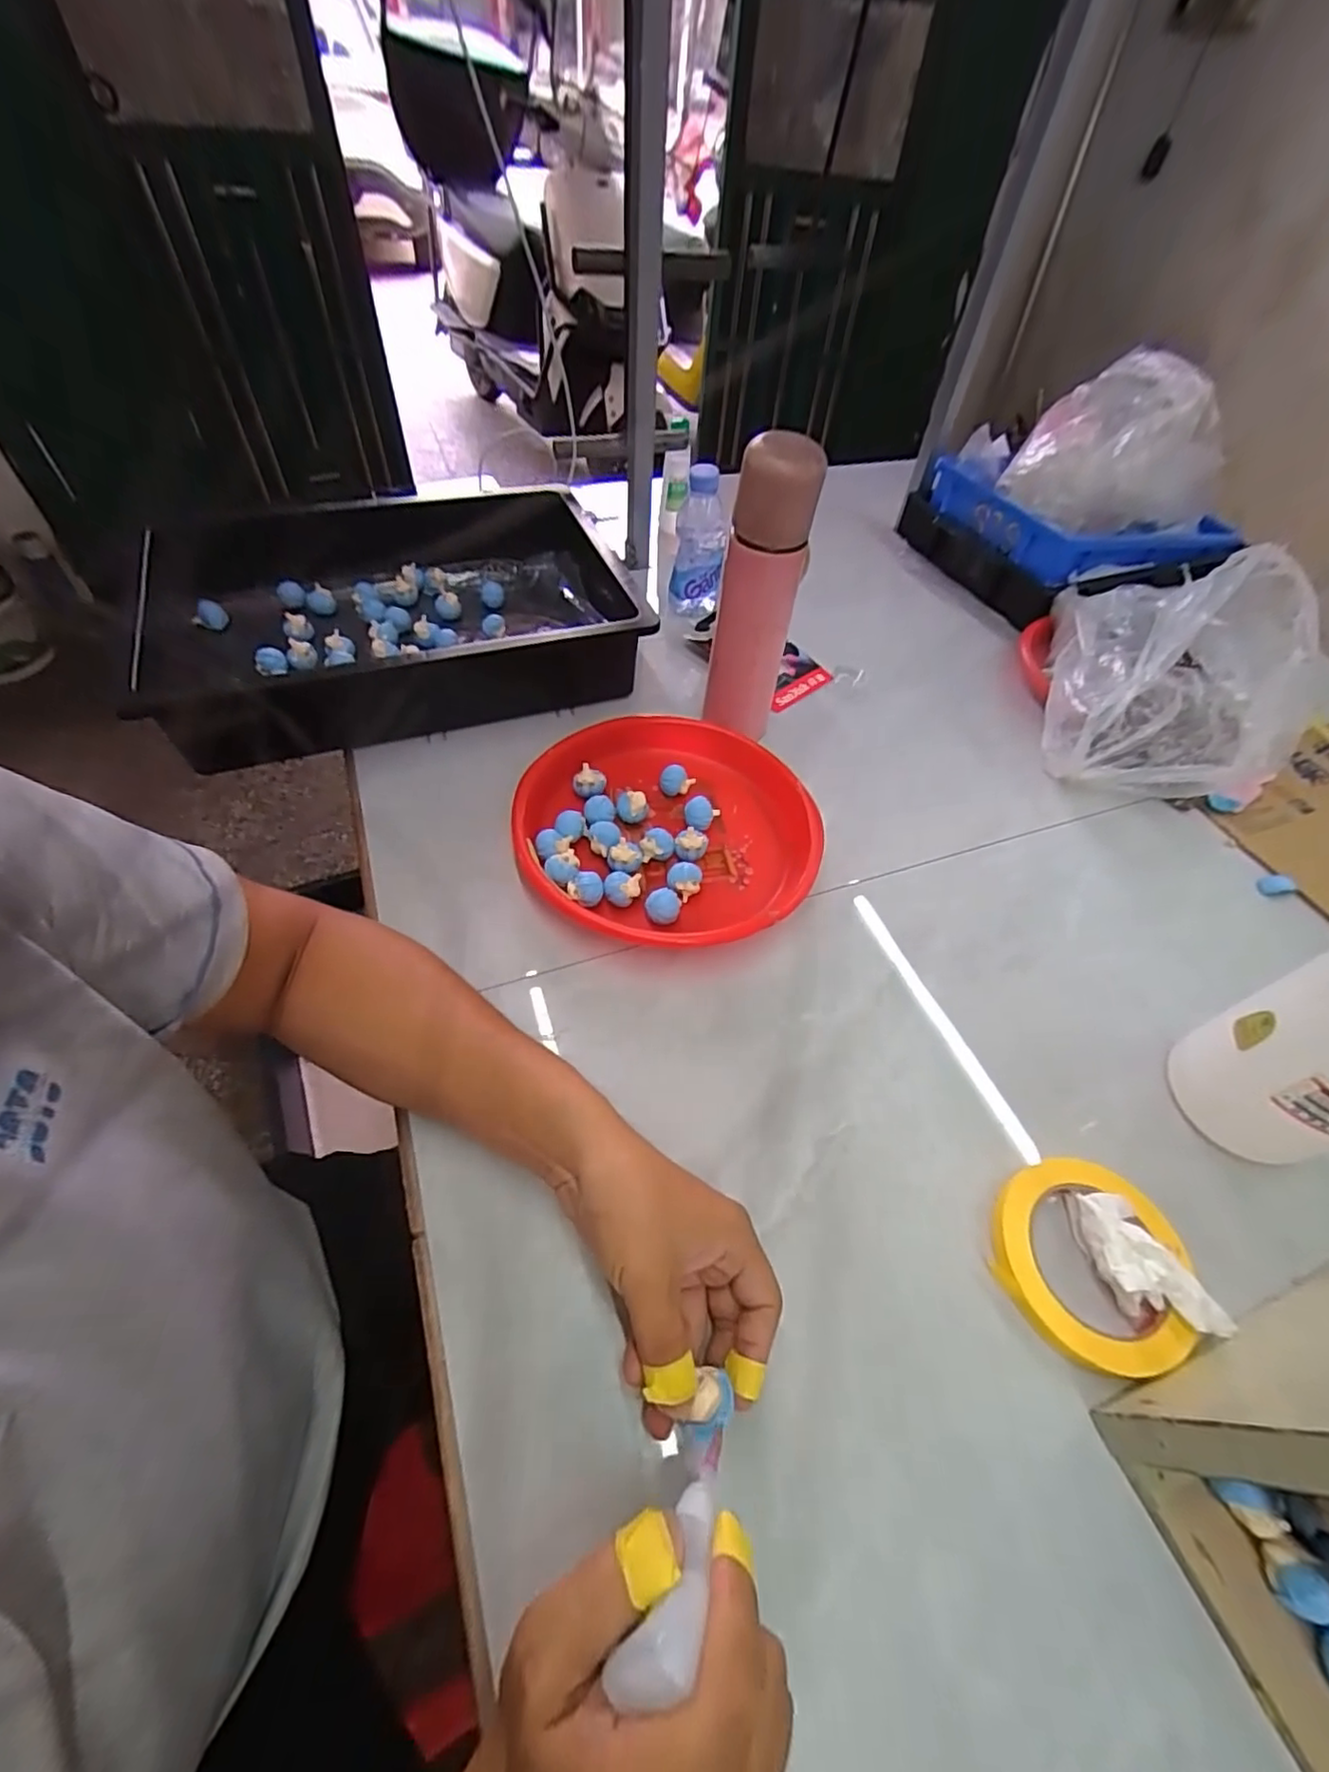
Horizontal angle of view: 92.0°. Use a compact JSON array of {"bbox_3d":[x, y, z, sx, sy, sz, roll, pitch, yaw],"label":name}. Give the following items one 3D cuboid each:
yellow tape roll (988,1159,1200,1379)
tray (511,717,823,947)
[{"bbox_3d":[0.253,0.220,0.382,0.107,0.015,0.110,0,52,0],"label":"yellow tape roll"},{"bbox_3d":[0.002,-0.049,0.559,0.244,0.044,0.245,0,52,0],"label":"tray"}]

